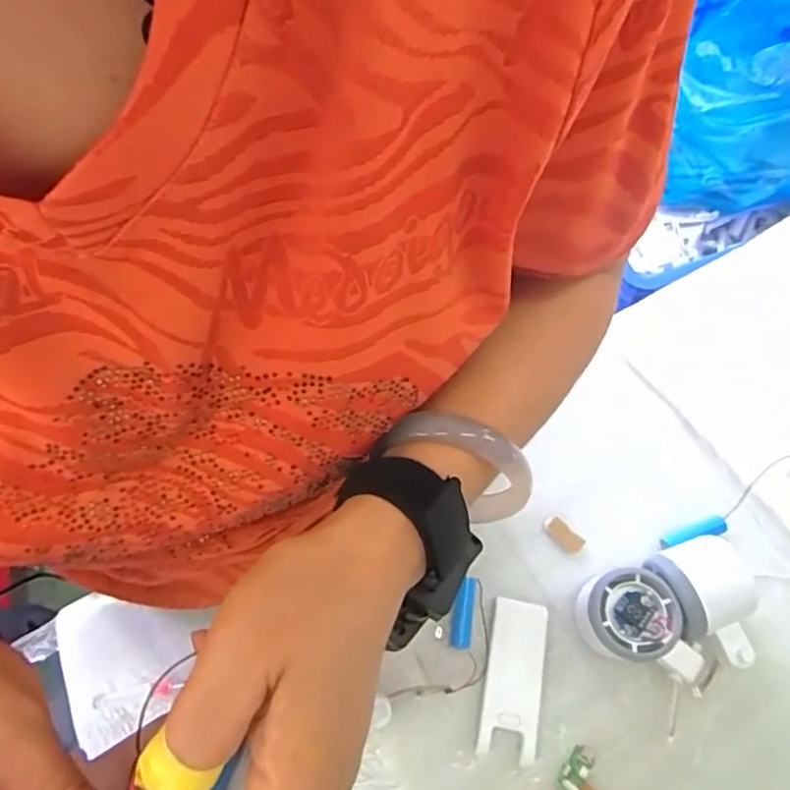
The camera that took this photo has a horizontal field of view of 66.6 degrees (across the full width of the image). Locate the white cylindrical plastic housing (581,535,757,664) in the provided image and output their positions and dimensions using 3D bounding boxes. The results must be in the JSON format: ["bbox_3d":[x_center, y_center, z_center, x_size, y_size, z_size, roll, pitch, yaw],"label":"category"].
[{"bbox_3d":[0.188,0.147,0.419,0.112,0.052,0.067,-18,67,-5],"label":"white cylindrical plastic housing"}]

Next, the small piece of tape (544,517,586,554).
[{"bbox_3d":[0.131,0.109,0.466,0.031,0.004,0.016,40,74,18],"label":"small piece of tape"}]

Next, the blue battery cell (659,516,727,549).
[{"bbox_3d":[0.225,0.103,0.455,0.048,0.011,0.014,-13,66,-3],"label":"blue battery cell"}]

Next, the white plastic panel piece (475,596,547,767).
[{"bbox_3d":[0.083,0.198,0.424,0.038,0.014,0.101,10,67,7],"label":"white plastic panel piece"}]

